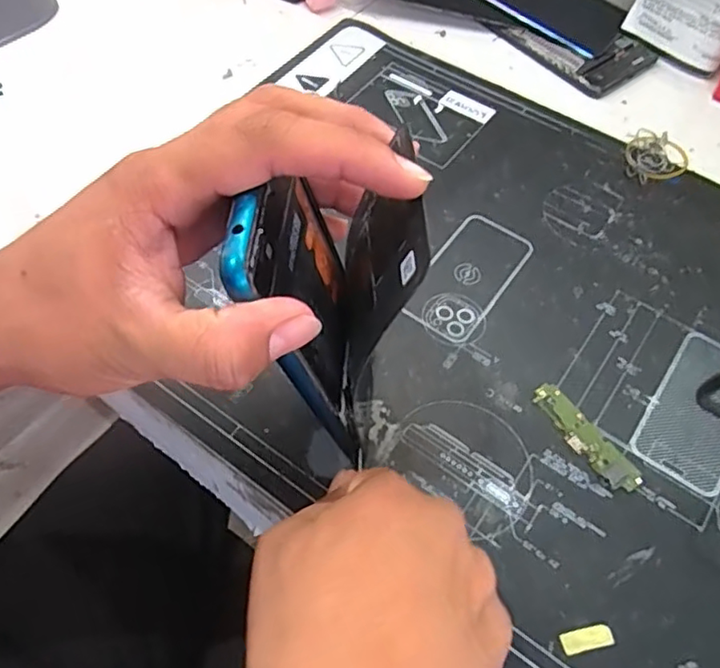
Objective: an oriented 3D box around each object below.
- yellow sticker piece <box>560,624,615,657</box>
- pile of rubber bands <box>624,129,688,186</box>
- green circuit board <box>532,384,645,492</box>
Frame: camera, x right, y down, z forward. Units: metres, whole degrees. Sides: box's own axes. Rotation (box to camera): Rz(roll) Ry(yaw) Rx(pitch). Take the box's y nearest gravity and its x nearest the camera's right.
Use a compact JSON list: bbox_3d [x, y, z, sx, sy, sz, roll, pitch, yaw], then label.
[{"bbox_3d":[0.099,0.134,0.270,0.022,0.004,0.009,-12,57,-6],"label":"yellow sticker piece"},{"bbox_3d":[0.202,-0.119,0.424,0.040,0.009,0.049,27,62,16],"label":"pile of rubber bands"},{"bbox_3d":[0.115,0.053,0.317,0.018,0.004,0.066,-30,63,-18],"label":"green circuit board"}]

